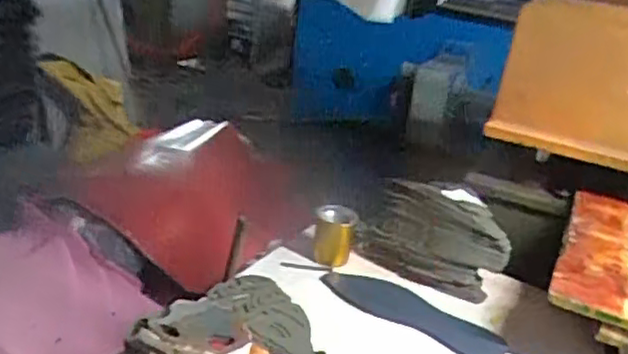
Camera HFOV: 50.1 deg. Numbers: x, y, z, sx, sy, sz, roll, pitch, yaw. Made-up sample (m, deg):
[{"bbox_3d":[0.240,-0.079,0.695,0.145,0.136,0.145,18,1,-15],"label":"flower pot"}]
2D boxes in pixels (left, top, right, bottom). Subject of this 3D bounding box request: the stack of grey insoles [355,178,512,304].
[{"bbox_3d":[0.227,0.102,1.261,0.280,0.161,0.126,23,28,30],"label":"stack of grey insoles"}]

